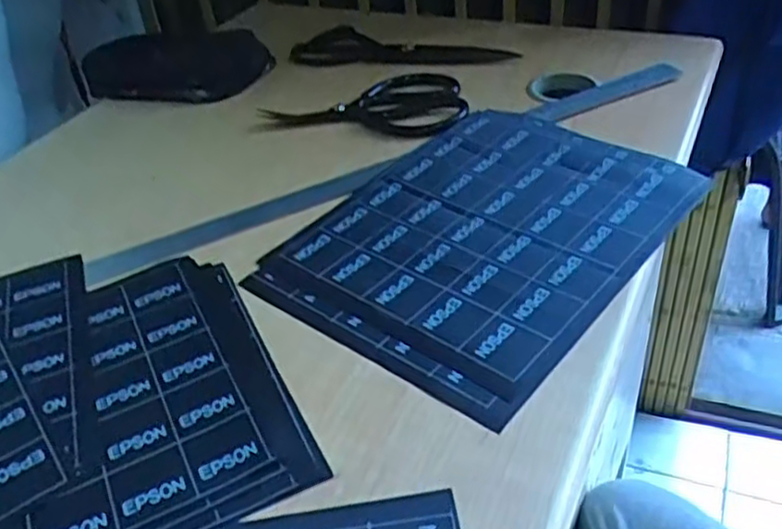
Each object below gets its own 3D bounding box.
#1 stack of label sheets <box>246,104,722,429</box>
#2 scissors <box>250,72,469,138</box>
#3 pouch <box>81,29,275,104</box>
[{"bbox_3d":[0.061,-0.030,0.521,0.225,0.013,0.284,25,48,34],"label":"stack of label sheets"},{"bbox_3d":[-0.027,-0.148,0.674,0.190,0.020,0.098,-1,39,8],"label":"scissors"},{"bbox_3d":[-0.228,-0.213,0.772,0.185,0.045,0.113,9,41,19],"label":"pouch"}]

